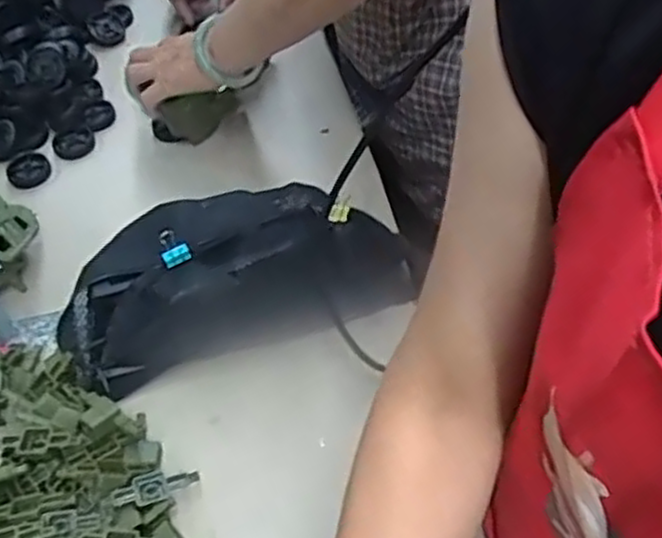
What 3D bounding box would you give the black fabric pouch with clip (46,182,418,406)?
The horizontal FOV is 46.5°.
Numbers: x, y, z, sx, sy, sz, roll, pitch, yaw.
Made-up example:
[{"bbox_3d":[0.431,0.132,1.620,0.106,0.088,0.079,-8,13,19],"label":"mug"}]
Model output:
[{"bbox_3d":[-0.085,-0.003,0.658,0.285,0.092,0.141,-16,51,-9],"label":"black fabric pouch with clip"}]

